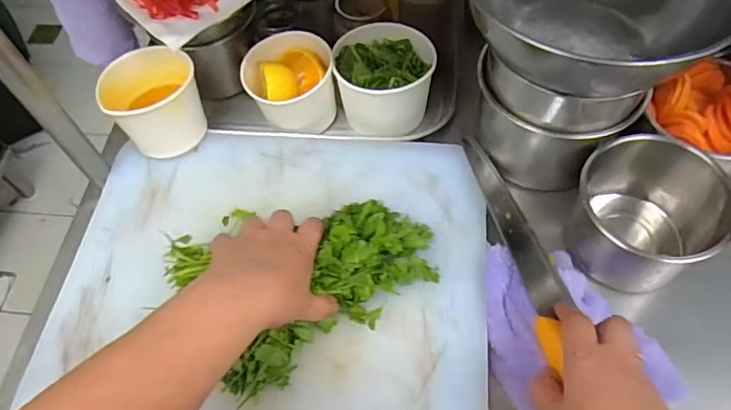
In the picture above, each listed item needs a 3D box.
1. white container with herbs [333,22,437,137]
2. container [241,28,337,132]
[{"bbox_3d":[0.021,-0.135,0.594,0.102,0.083,0.105,4,59,7],"label":"white container with herbs"},{"bbox_3d":[-0.080,-0.129,0.586,0.091,0.079,0.079,-8,58,-1],"label":"container"}]

